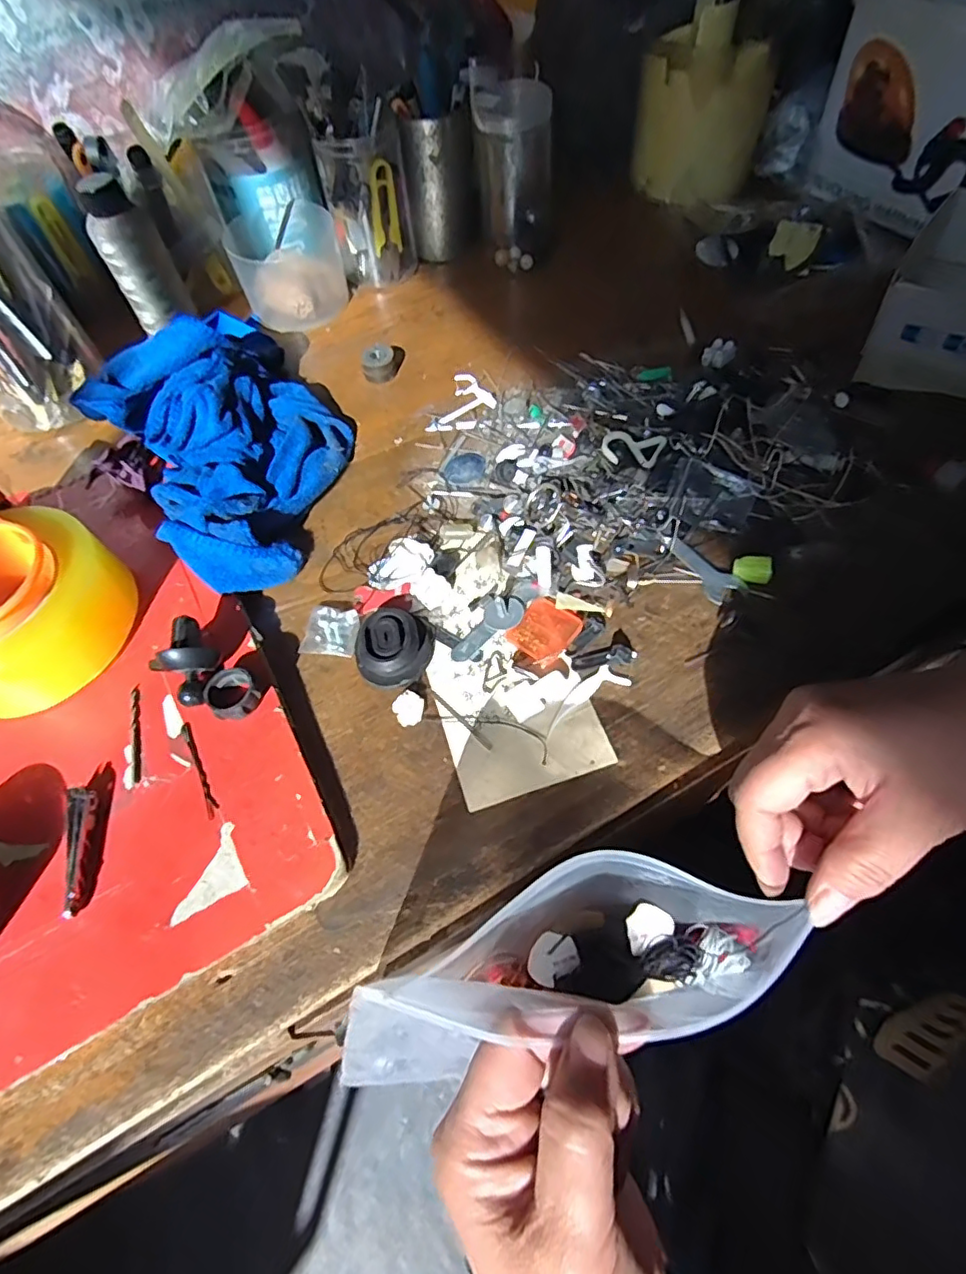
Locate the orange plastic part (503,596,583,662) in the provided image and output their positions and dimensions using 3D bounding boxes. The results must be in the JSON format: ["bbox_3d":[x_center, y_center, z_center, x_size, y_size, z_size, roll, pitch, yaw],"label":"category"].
[{"bbox_3d":[0.036,-0.004,0.348,0.036,0.005,0.034,-42,65,-19],"label":"orange plastic part"}]

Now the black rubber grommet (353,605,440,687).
[{"bbox_3d":[-0.052,0.006,0.348,0.042,0.017,0.047,6,60,8],"label":"black rubber grommet"}]

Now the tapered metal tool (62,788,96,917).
[{"bbox_3d":[-0.203,0.106,0.294,0.012,0.008,0.063,-15,59,-4],"label":"tapered metal tool"}]

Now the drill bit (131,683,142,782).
[{"bbox_3d":[-0.195,0.053,0.327,0.005,0.004,0.059,-17,60,-6],"label":"drill bit"}]

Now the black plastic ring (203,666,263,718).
[{"bbox_3d":[-0.139,0.033,0.327,0.027,0.012,0.032,-38,64,-17],"label":"black plastic ring"}]

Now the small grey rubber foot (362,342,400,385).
[{"bbox_3d":[-0.087,-0.230,0.493,0.028,0.023,0.022,-13,59,-3],"label":"small grey rubber foot"}]

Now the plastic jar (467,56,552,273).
[{"bbox_3d":[0.028,-0.414,0.518,0.063,0.131,0.059,-2,59,3],"label":"plastic jar"}]

